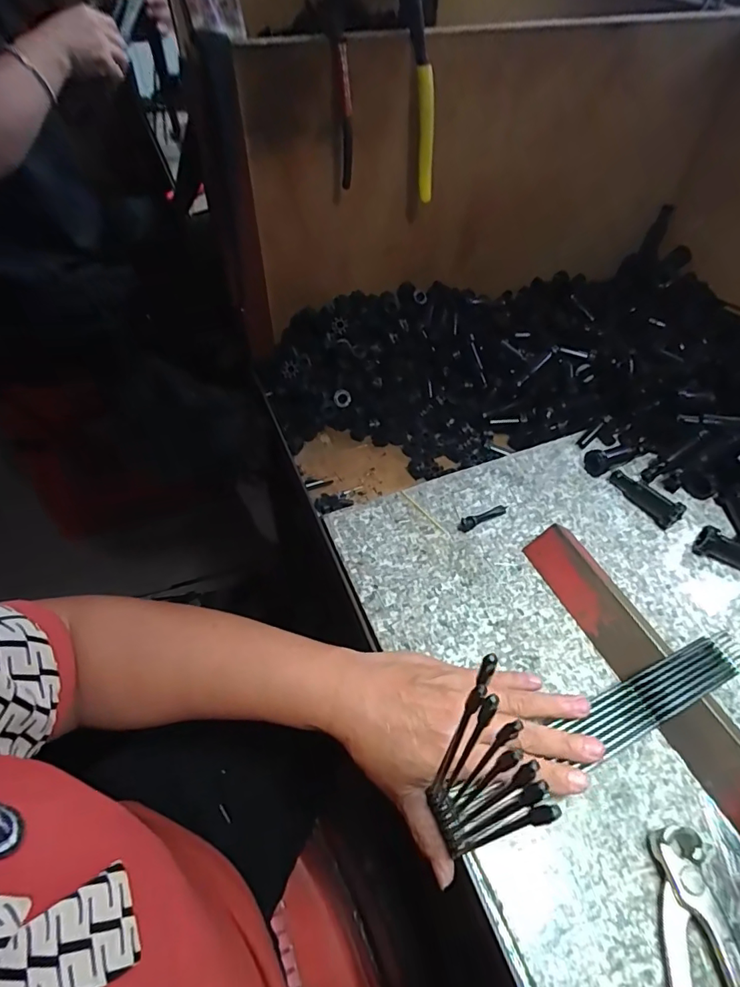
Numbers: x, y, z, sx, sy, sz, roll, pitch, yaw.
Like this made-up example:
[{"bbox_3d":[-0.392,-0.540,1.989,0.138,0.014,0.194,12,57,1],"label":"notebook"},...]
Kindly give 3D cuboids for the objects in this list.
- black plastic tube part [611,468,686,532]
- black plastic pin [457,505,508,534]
[{"bbox_3d":[0.246,0.003,0.454,0.018,0.023,0.068,-29,57,-21],"label":"black plastic tube part"},{"bbox_3d":[0.099,0.020,0.441,0.050,0.008,0.011,-23,56,-18],"label":"black plastic pin"}]

